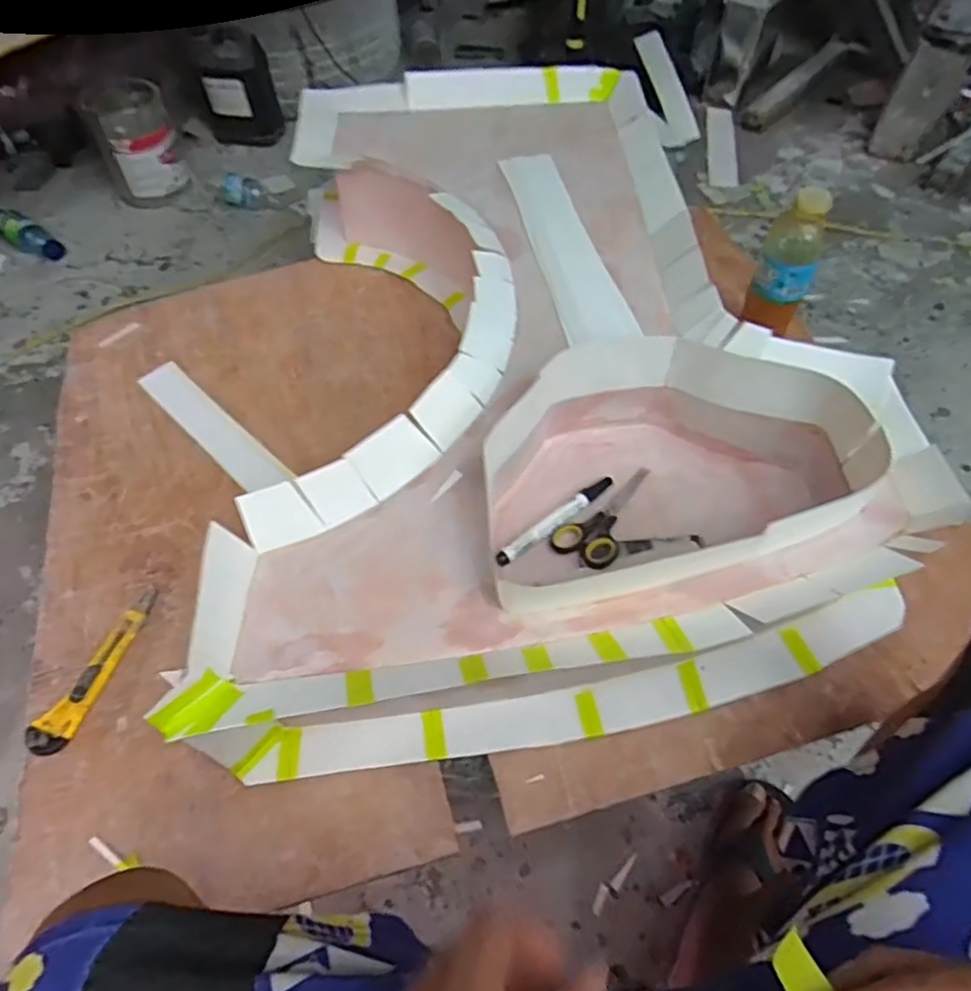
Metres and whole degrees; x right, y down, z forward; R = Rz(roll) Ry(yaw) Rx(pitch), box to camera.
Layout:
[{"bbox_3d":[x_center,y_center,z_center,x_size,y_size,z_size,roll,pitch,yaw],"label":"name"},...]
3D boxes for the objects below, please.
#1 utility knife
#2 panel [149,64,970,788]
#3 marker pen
[{"bbox_3d":[-0.362,0.161,0.604,0.036,0.017,0.163,16,58,12],"label":"utility knife"},{"bbox_3d":[0.069,-0.198,0.737,0.587,0.176,0.903,-2,57,0],"label":"panel"},{"bbox_3d":[0.069,0.026,0.622,0.141,0.019,0.017,-35,62,-20],"label":"marker pen"}]

